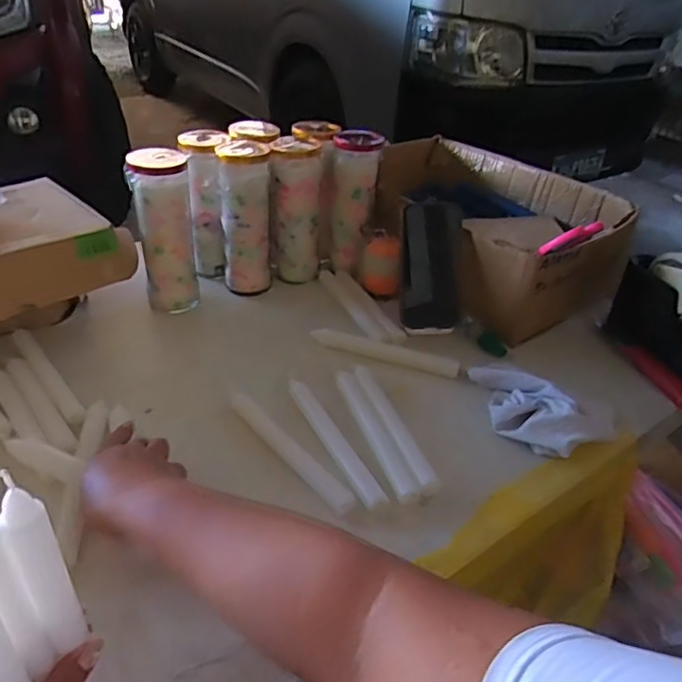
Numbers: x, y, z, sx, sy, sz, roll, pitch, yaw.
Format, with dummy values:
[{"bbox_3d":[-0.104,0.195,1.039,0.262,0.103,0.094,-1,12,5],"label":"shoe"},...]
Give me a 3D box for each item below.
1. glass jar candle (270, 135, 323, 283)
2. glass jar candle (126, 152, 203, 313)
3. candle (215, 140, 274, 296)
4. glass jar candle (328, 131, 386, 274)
[{"bbox_3d":[-0.065,-0.200,0.896,0.077,0.202,0.090,2,36,-3],"label":"glass jar candle"},{"bbox_3d":[-0.236,-0.143,0.786,0.070,0.209,0.061,-10,38,-19],"label":"glass jar candle"},{"bbox_3d":[-0.136,-0.169,0.833,0.071,0.206,0.061,-1,36,-8],"label":"candle"},{"bbox_3d":[0.016,-0.200,0.876,0.069,0.201,0.075,5,36,1],"label":"glass jar candle"}]

